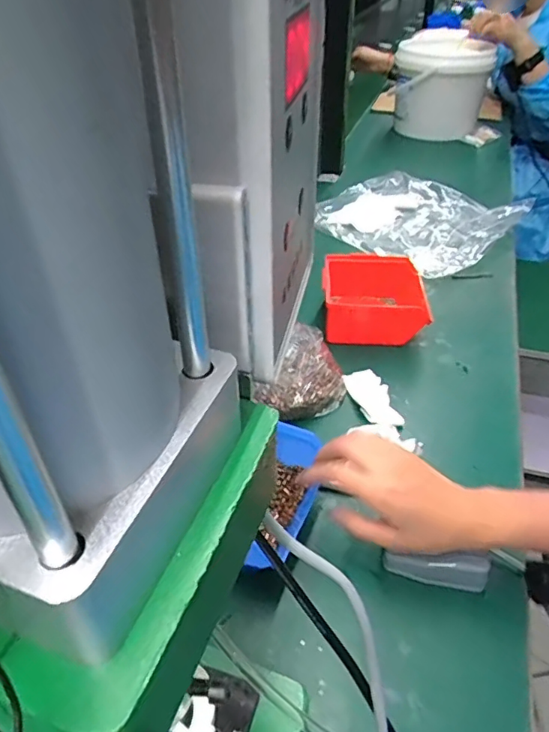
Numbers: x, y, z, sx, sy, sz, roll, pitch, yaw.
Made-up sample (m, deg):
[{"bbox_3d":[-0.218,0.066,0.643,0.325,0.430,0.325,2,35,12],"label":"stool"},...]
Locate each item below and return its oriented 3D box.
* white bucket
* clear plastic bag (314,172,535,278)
[{"bbox_3d":[0.422,-0.723,1.324,0.236,0.194,0.298,9,41,12],"label":"white bucket"},{"bbox_3d":[0.248,-0.264,0.937,0.287,0.037,0.324,-35,48,-28],"label":"clear plastic bag"}]

